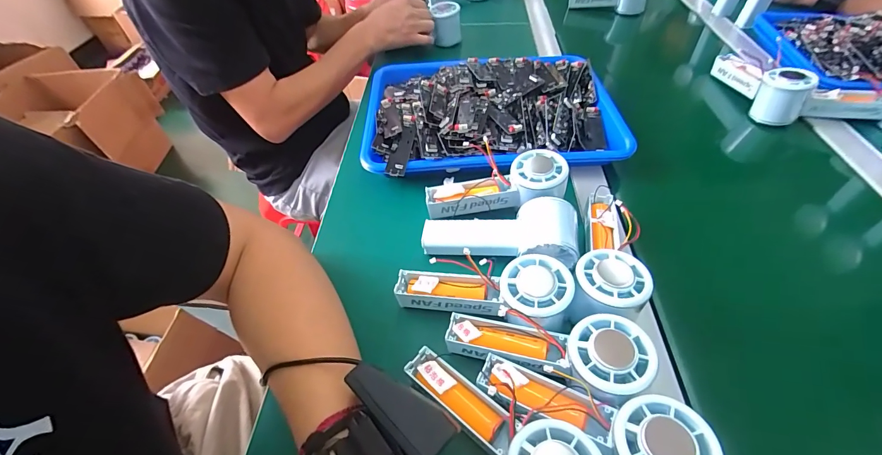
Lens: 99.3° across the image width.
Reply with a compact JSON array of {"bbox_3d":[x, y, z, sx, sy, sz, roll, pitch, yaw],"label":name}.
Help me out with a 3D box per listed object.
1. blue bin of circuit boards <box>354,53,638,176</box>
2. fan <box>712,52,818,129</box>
[{"bbox_3d":[0.063,-0.169,0.516,0.327,0.058,0.254,-6,49,0],"label":"blue bin of circuit boards"},{"bbox_3d":[0.459,-0.211,0.532,0.053,0.058,0.152,-6,49,0],"label":"fan"}]

